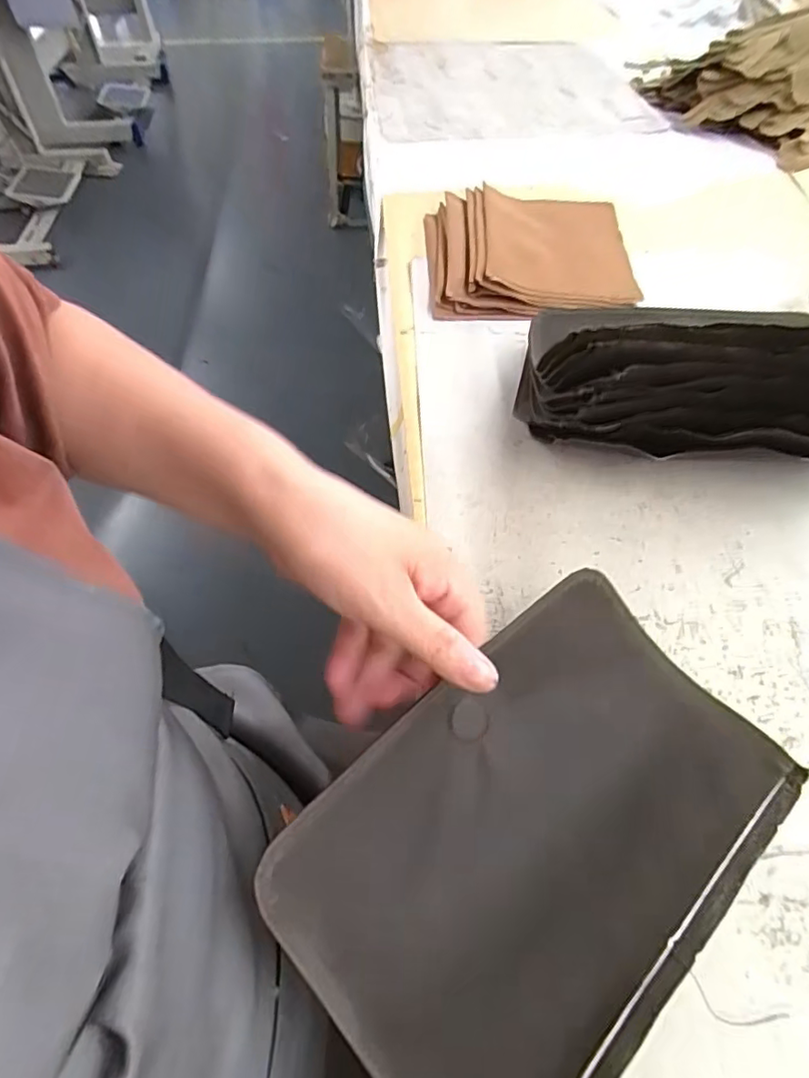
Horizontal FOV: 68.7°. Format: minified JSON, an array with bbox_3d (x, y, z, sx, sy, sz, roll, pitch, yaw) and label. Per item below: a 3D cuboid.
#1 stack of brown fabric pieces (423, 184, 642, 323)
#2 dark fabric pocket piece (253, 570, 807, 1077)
[{"bbox_3d":[0.117,-0.288,0.569,0.184,0.034,0.205,0,53,1],"label":"stack of brown fabric pieces"},{"bbox_3d":[0.063,0.121,0.258,0.224,0.042,0.137,-37,61,-24],"label":"dark fabric pocket piece"}]

